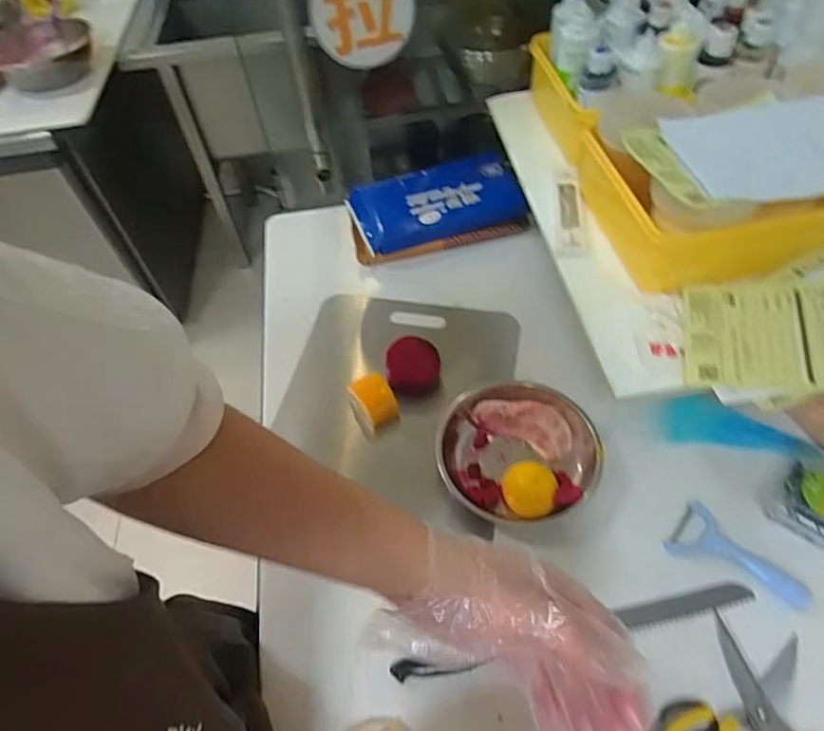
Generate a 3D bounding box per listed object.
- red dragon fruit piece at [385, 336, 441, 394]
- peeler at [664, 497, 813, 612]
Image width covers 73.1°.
[{"bbox_3d":[0.001,-0.002,0.736,0.071,0.039,0.074,-3,53,3],"label":"red dragon fruit piece"},{"bbox_3d":[0.339,0.202,0.570,0.132,0.014,0.062,33,62,27],"label":"peeler"}]

